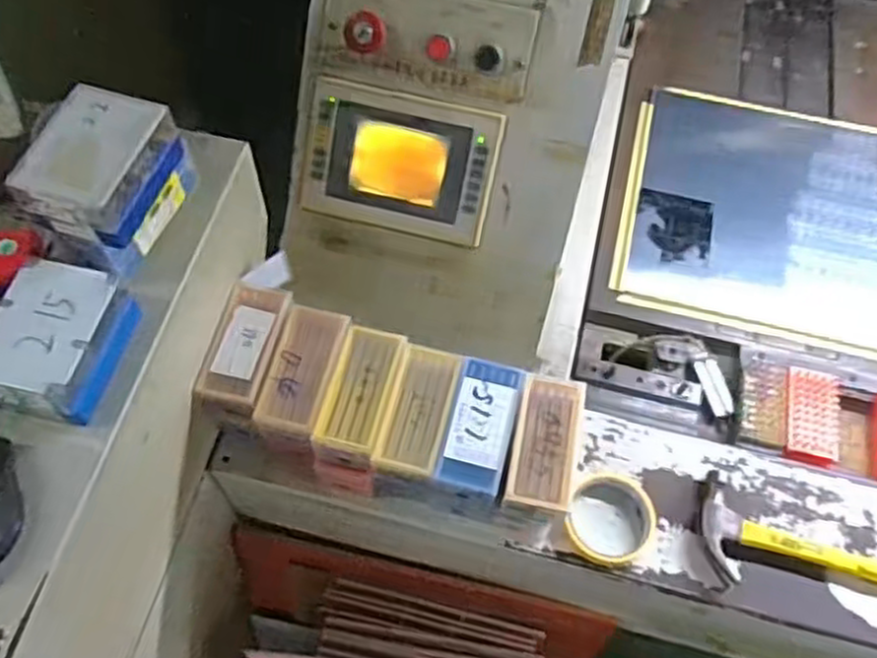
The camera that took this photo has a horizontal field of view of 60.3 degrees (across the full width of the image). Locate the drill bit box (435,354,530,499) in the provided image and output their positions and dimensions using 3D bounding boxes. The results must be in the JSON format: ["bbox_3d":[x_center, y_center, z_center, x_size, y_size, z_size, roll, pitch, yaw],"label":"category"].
[{"bbox_3d":[0.040,0.086,0.694,0.060,0.020,0.120,15,61,6],"label":"drill bit box"}]

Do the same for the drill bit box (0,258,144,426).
[{"bbox_3d":[-0.292,0.008,0.571,0.085,0.046,0.109,13,61,5],"label":"drill bit box"}]

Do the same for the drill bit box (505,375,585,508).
[{"bbox_3d":[0.099,0.103,0.692,0.060,0.030,0.116,9,61,3],"label":"drill bit box"}]

